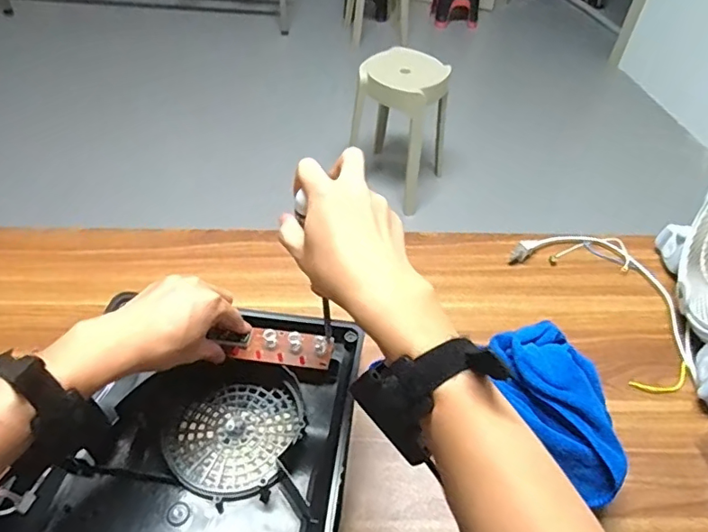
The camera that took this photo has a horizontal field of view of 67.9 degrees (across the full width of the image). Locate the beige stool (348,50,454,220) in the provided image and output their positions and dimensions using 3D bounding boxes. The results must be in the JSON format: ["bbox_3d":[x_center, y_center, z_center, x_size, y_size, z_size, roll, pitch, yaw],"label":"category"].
[{"bbox_3d":[0.155,-0.468,1.763,0.275,0.427,0.282,25,51,19],"label":"beige stool"}]

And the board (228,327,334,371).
[{"bbox_3d":[-0.071,0.082,0.526,0.097,0.016,0.034,3,47,5],"label":"board"}]

